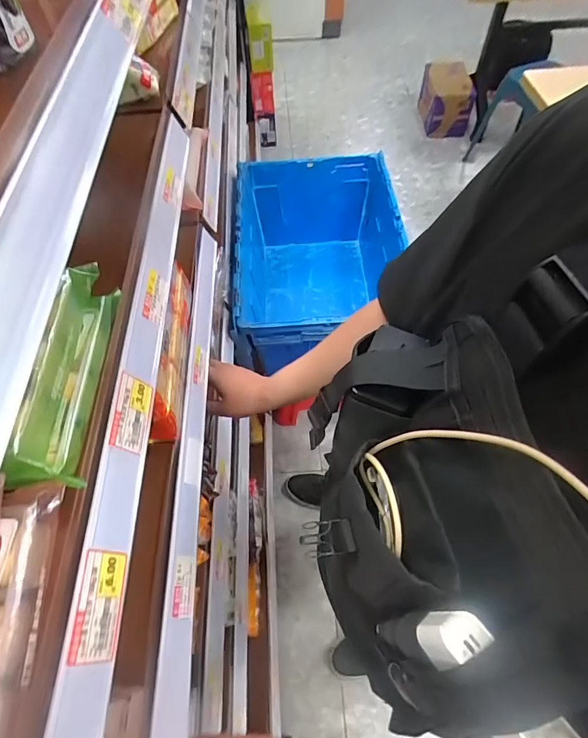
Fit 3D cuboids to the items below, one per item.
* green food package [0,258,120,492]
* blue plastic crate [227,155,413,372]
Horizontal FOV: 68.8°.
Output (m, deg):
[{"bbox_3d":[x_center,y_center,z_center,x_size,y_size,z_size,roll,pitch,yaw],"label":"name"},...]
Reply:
[{"bbox_3d":[-0.166,0.003,0.330,0.044,0.072,0.176,5,59,4],"label":"green food package"},{"bbox_3d":[0.063,-0.278,1.217,0.409,0.337,0.613,-2,59,0],"label":"blue plastic crate"}]

